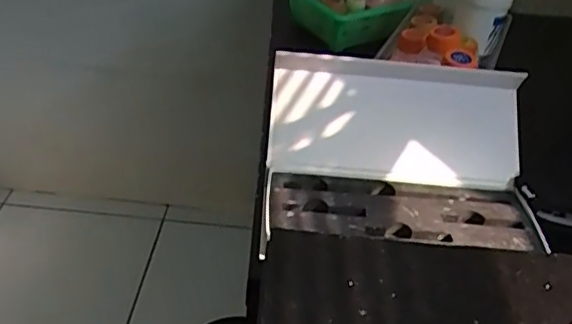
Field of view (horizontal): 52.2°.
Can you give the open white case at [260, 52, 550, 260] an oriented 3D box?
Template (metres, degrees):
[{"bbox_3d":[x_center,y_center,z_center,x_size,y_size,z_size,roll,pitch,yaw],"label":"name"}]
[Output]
[{"bbox_3d":[0.093,-0.012,0.469,0.214,0.078,0.158,4,36,-2],"label":"open white case"}]

